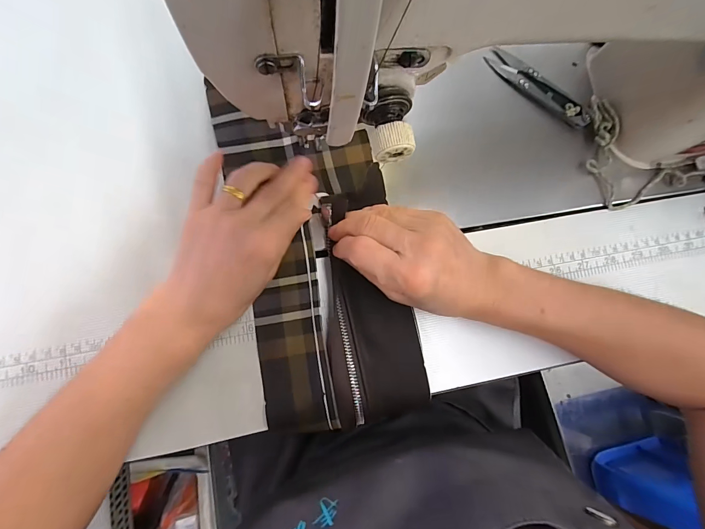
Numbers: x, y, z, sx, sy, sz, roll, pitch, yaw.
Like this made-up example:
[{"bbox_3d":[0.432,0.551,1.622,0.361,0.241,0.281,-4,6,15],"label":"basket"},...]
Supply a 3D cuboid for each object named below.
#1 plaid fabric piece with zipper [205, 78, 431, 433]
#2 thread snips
[{"bbox_3d":[-0.026,-0.009,0.272,0.119,0.019,0.262,-12,85,-8],"label":"plaid fabric piece with zipper"},{"bbox_3d":[0.161,-0.153,0.305,0.100,0.009,0.023,39,81,-1],"label":"thread snips"}]

